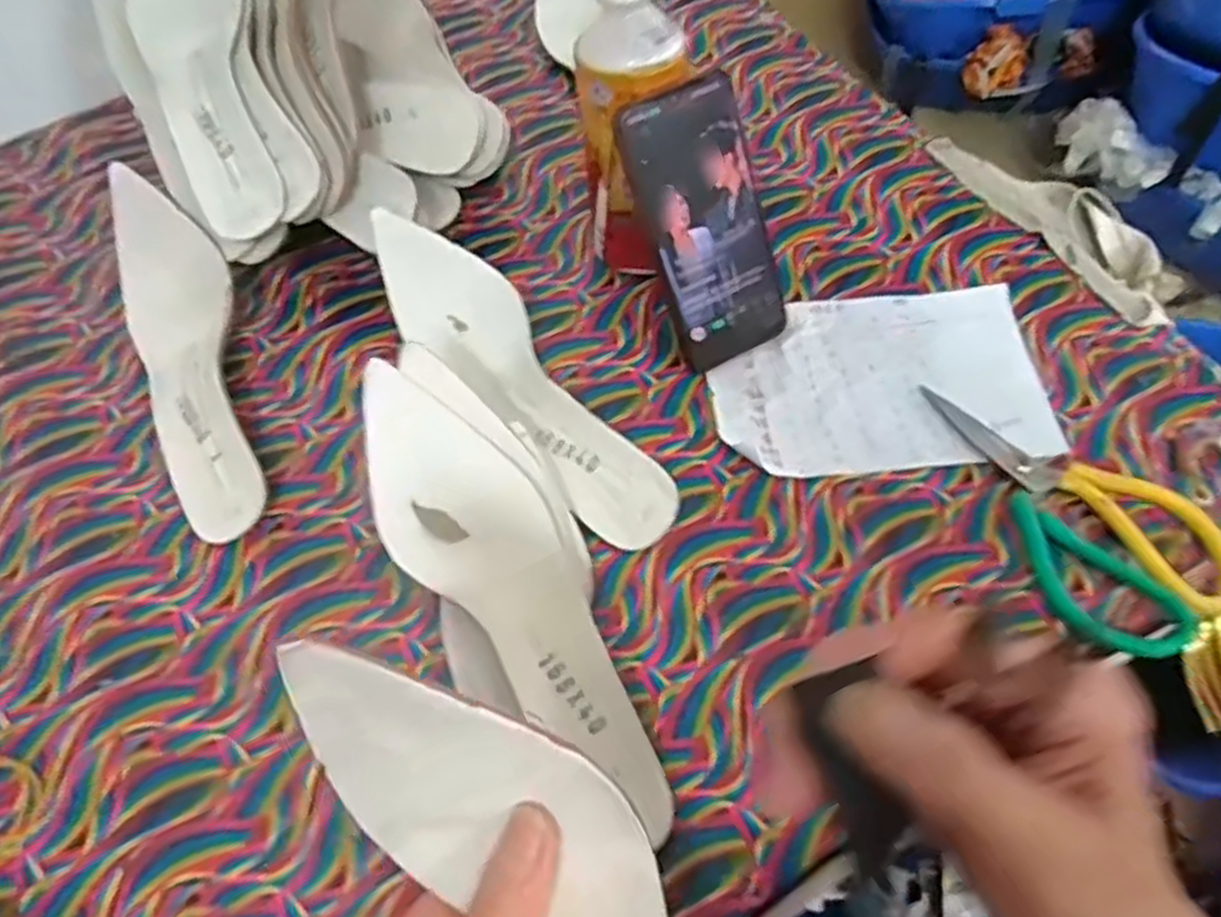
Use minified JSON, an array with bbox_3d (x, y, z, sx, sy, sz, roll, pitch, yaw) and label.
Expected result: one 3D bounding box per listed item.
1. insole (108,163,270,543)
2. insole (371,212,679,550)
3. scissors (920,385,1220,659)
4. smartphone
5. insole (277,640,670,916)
[{"bbox_3d":[-0.260,-0.066,0.485,0.066,0.034,0.246,-20,74,-10],"label":"insole"},{"bbox_3d":[-0.053,-0.049,0.472,0.059,0.034,0.244,-38,78,-18],"label":"insole"},{"bbox_3d":[0.250,0.028,0.443,0.100,0.010,0.178,-41,66,-19],"label":"scissors"},{"bbox_3d":[0.059,-0.137,0.471,0.075,0.158,0.014,-31,28,-15],"label":"smartphone"},{"bbox_3d":[-0.012,0.154,0.232,0.071,0.053,0.240,-27,88,-13],"label":"insole"}]

